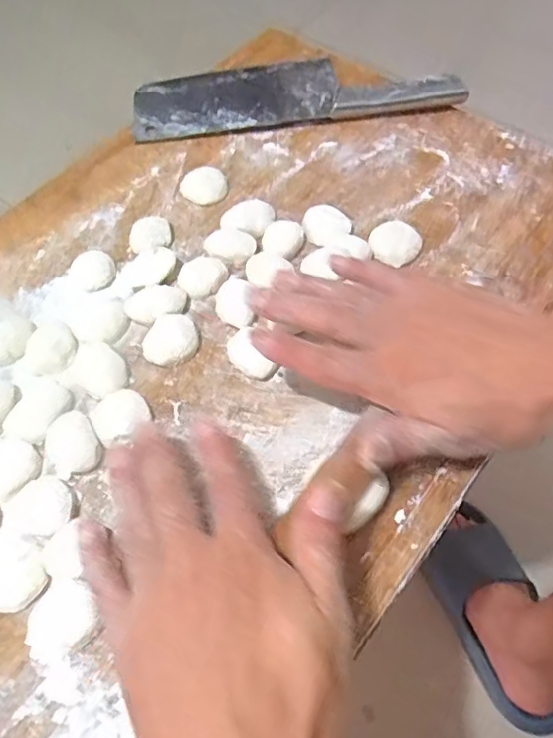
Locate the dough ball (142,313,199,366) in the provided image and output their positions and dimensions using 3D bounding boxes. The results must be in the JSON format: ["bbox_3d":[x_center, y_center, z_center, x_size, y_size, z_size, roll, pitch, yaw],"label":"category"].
[{"bbox_3d":[-0.071,-0.019,0.384,0.036,0.013,0.037,0,60,0],"label":"dough ball"}]

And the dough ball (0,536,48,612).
[{"bbox_3d":[-0.142,0.109,0.308,0.034,0.011,0.035,0,60,0],"label":"dough ball"}]

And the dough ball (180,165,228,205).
[{"bbox_3d":[-0.058,-0.145,0.460,0.036,0.015,0.030,-4,60,-2],"label":"dough ball"}]

